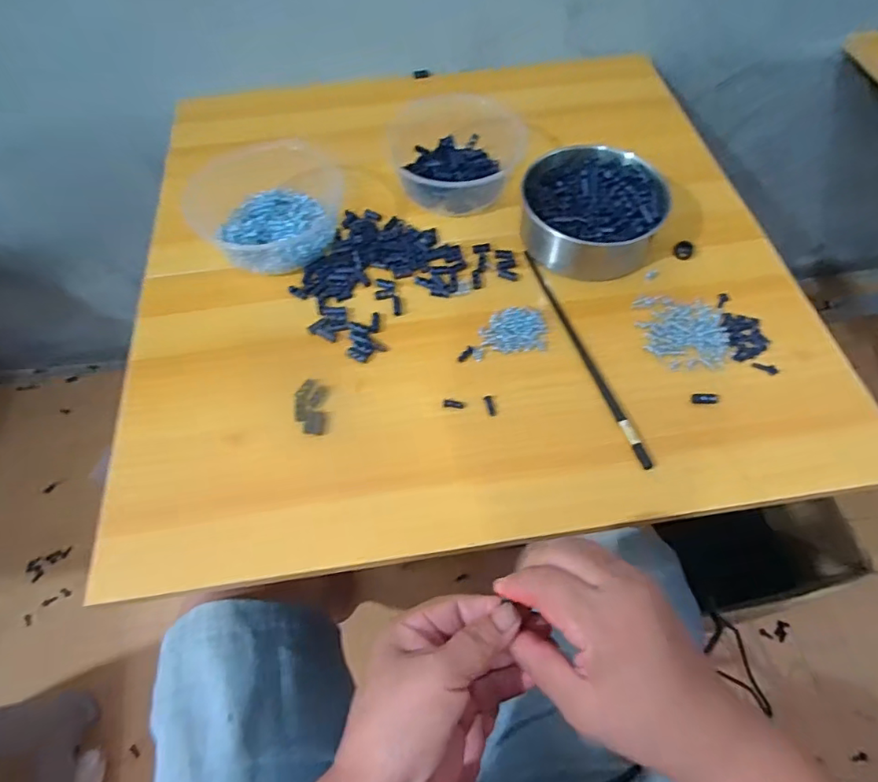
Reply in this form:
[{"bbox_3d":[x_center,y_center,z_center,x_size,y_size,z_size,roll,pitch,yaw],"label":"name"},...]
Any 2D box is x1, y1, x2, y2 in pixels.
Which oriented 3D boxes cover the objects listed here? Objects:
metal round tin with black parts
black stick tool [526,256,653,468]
[{"bbox_3d":[0.142,-0.166,0.490,0.131,0.053,0.114,19,60,11],"label":"metal round tin with black parts"},{"bbox_3d":[0.120,-0.037,0.445,0.010,0.004,0.224,-16,60,-10],"label":"black stick tool"}]

